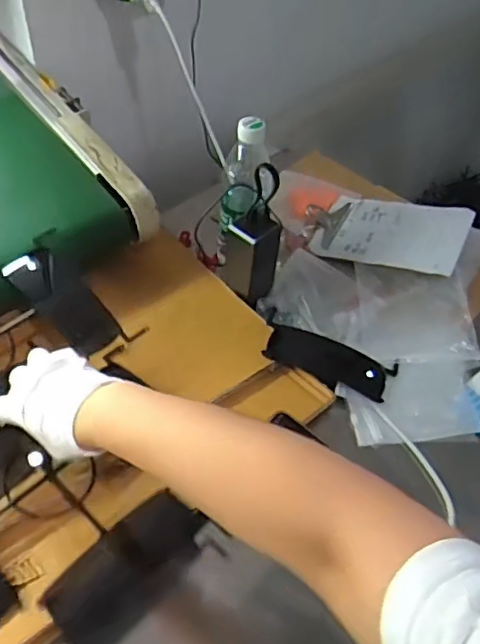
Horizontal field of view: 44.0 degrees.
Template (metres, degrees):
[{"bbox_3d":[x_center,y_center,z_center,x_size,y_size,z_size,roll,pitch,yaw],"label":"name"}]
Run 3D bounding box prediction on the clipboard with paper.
[{"bbox_3d":[0.212,-0.136,0.874,0.228,0.018,0.155,12,50,28],"label":"clipboard with paper"}]

